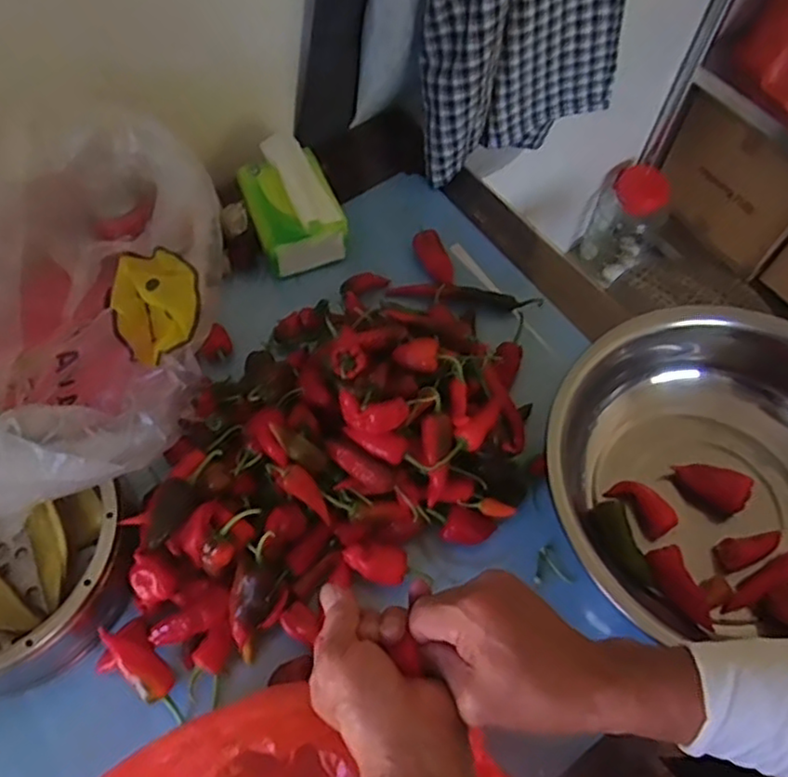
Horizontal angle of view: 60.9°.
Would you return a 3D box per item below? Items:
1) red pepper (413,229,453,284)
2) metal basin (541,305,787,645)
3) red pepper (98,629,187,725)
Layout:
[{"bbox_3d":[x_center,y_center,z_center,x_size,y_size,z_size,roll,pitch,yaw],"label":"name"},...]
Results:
[{"bbox_3d":[0.050,-0.160,0.821,0.031,0.023,0.069,-28,92,-17],"label":"red pepper"},{"bbox_3d":[0.308,0.075,0.646,0.326,0.147,0.298,1,61,-2],"label":"metal basin"},{"bbox_3d":[-0.209,0.240,0.569,0.096,0.024,0.029,39,66,17],"label":"red pepper"}]

